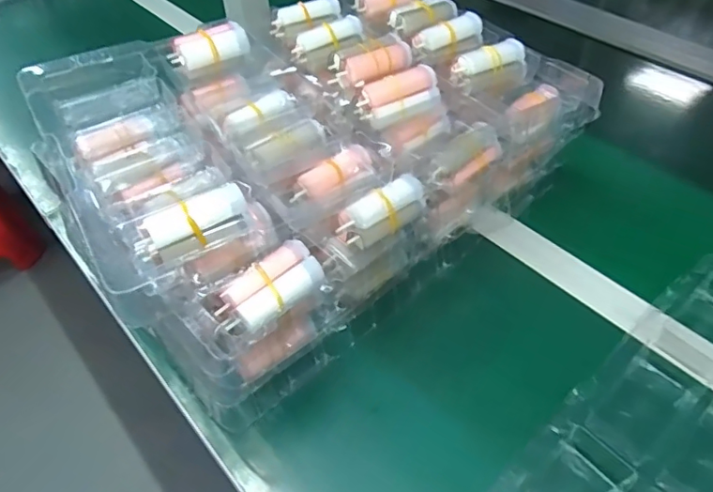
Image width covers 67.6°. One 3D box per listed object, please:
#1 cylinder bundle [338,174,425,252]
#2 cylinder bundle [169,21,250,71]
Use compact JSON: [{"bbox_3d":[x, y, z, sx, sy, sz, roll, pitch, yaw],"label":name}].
[{"bbox_3d":[0.019,-0.025,0.379,0.066,0.029,0.026,-27,56,-24],"label":"cylinder bundle"},{"bbox_3d":[-0.130,-0.175,0.476,0.066,0.034,0.032,-27,56,-25],"label":"cylinder bundle"}]

